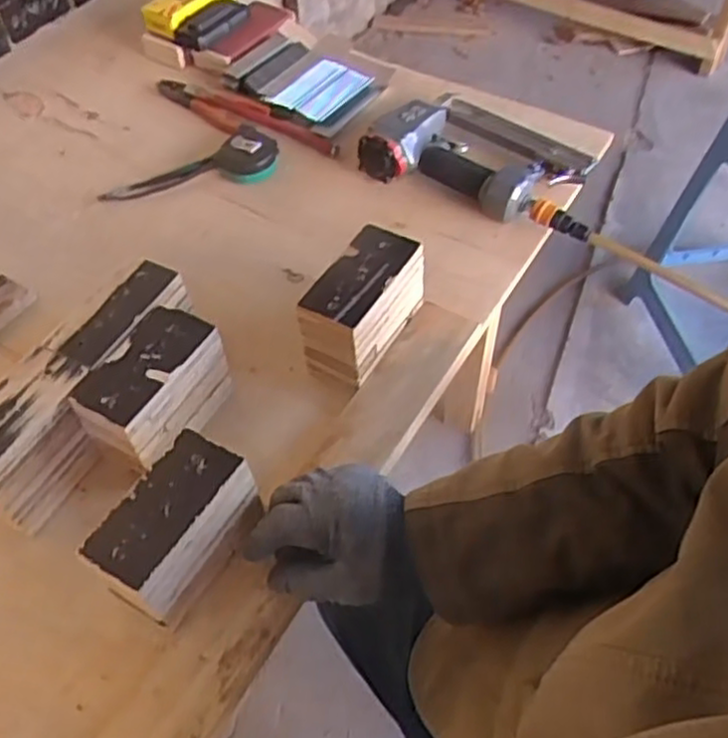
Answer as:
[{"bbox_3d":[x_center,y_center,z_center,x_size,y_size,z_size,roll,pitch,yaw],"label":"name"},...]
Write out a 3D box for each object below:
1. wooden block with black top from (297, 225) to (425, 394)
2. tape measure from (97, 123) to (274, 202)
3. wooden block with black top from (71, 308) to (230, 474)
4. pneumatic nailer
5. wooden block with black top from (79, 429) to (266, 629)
[{"bbox_3d":[0.001,-0.053,0.674,0.066,0.091,0.123,25,58,20],"label":"wooden block with black top"},{"bbox_3d":[-0.204,-0.246,0.871,0.204,0.032,0.079,-8,53,-3],"label":"tape measure"},{"bbox_3d":[-0.176,0.022,0.632,0.068,0.089,0.121,21,57,18],"label":"wooden block with black top"},{"bbox_3d":[0.139,-0.250,0.831,0.261,0.055,0.158,17,56,16],"label":"pneumatic nailer"},{"bbox_3d":[-0.136,0.120,0.543,0.065,0.077,0.119,27,59,22],"label":"wooden block with black top"}]

